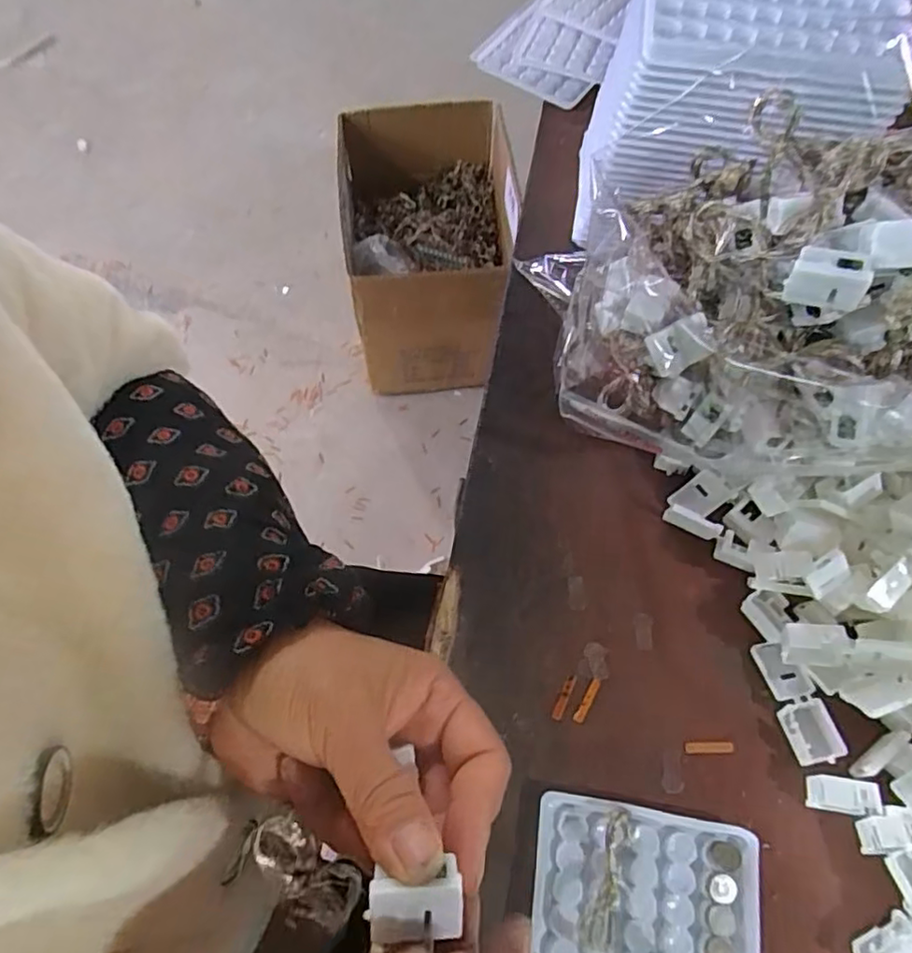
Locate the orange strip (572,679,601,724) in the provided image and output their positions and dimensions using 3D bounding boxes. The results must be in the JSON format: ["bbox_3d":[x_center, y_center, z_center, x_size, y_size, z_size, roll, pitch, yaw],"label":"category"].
[{"bbox_3d":[0.063,0.107,0.297,0.005,0.004,0.023,29,70,13],"label":"orange strip"}]

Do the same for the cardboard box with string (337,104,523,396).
[{"bbox_3d":[-0.045,-0.411,1.137,0.290,0.294,0.429,-2,66,0],"label":"cardboard box with string"}]

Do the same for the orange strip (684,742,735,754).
[{"bbox_3d":[0.119,0.127,0.290,0.023,0.004,0.005,-1,66,1],"label":"orange strip"}]

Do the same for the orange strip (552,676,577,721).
[{"bbox_3d":[0.052,0.106,0.298,0.005,0.004,0.022,23,69,11],"label":"orange strip"}]

